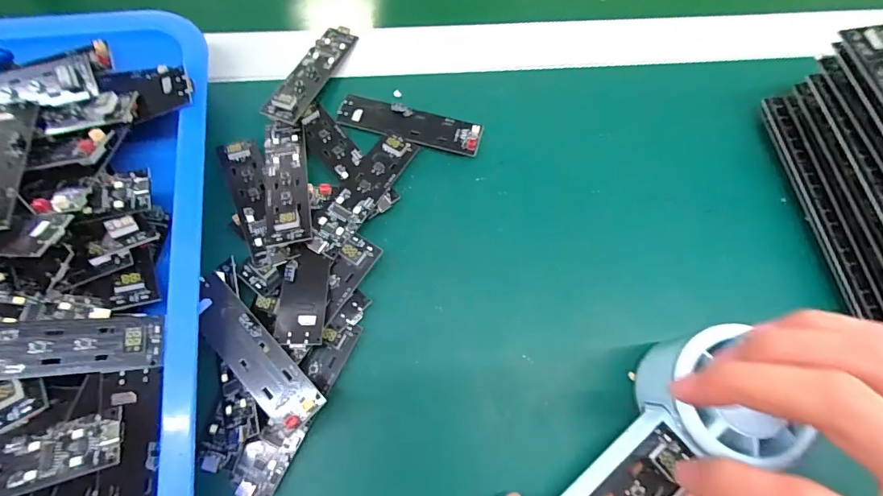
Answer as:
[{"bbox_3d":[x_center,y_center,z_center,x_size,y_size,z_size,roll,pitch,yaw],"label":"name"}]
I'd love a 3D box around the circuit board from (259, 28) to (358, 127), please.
[{"bbox_3d":[-0.083,-0.116,0.293,0.023,0.009,0.091,25,60,-4],"label":"circuit board"}]

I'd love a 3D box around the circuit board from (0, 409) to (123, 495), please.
[{"bbox_3d":[-0.174,0.088,0.177,0.087,0.006,0.024,-14,71,-8],"label":"circuit board"}]

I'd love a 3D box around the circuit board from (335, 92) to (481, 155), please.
[{"bbox_3d":[-0.020,-0.078,0.287,0.091,0.007,0.026,17,70,4],"label":"circuit board"}]

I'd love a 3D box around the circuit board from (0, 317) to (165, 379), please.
[{"bbox_3d":[-0.169,0.041,0.188,0.091,0.012,0.024,2,67,-28],"label":"circuit board"}]

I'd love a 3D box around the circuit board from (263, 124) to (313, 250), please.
[{"bbox_3d":[-0.088,-0.041,0.257,0.024,0.011,0.087,-11,57,-7],"label":"circuit board"}]

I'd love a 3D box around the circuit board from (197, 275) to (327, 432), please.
[{"bbox_3d":[-0.092,0.050,0.218,0.085,0.008,0.025,43,73,13],"label":"circuit board"}]

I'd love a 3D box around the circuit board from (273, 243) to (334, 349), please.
[{"bbox_3d":[-0.070,0.024,0.231,0.023,0.004,0.052,3,69,-1],"label":"circuit board"}]

